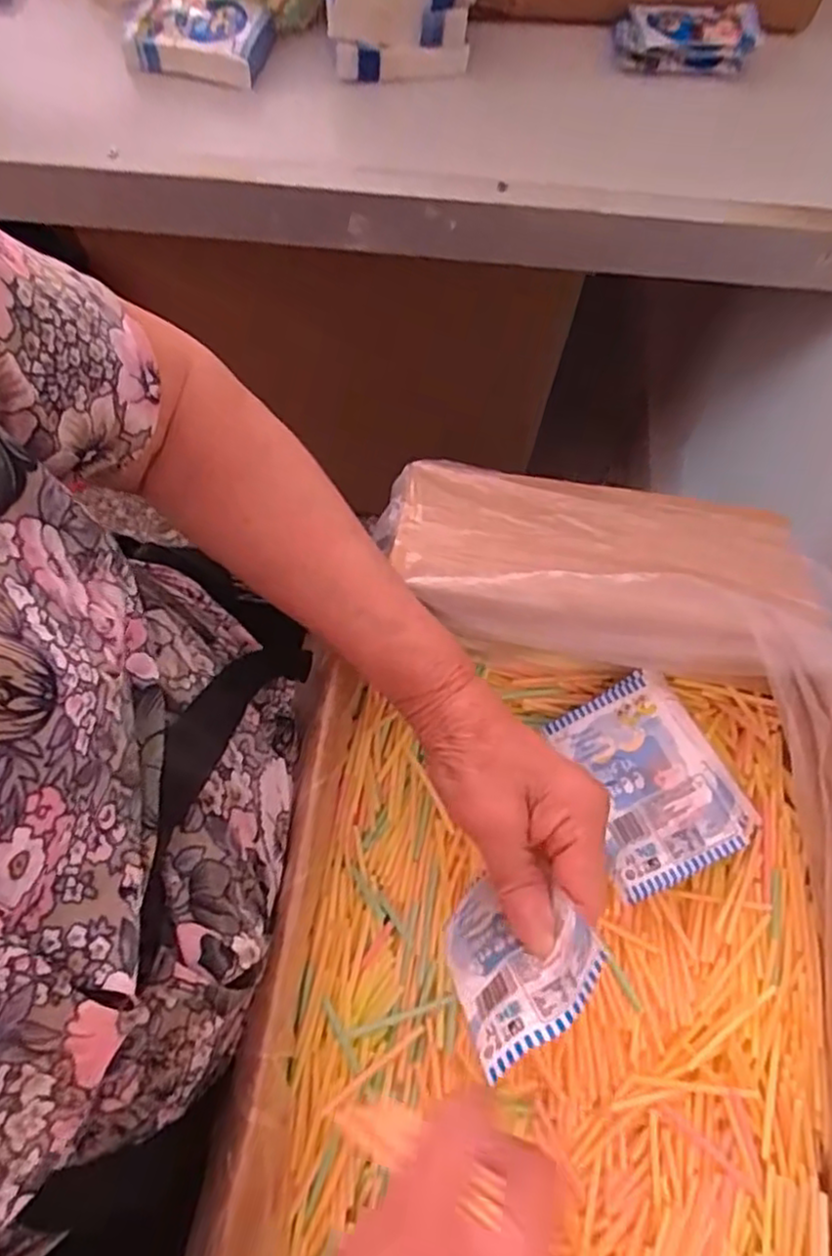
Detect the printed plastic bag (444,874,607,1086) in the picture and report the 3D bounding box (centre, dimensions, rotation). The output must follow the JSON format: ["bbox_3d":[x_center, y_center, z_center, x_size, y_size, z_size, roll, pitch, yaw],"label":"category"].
[{"bbox_3d":[0.040,0.138,0.294,0.060,0.091,0.008,-44,104,-6],"label":"printed plastic bag"}]

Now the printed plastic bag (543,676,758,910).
[{"bbox_3d":[0.129,0.084,0.383,0.082,0.018,0.105,-28,72,-7],"label":"printed plastic bag"}]

